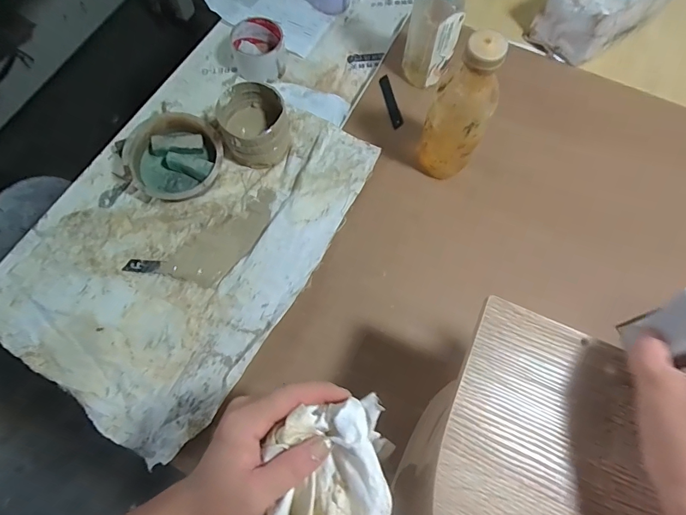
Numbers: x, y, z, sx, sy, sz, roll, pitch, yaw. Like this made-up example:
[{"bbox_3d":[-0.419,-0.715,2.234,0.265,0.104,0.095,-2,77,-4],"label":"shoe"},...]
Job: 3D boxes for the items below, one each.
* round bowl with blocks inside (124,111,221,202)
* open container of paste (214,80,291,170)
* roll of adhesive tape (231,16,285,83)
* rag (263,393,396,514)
[{"bbox_3d":[-0.226,-0.137,0.574,0.111,0.059,0.118,-1,68,2],"label":"round bowl with blocks inside"},{"bbox_3d":[-0.125,-0.182,0.573,0.100,0.073,0.093,-4,68,1],"label":"open container of paste"},{"bbox_3d":[-0.131,-0.320,0.639,0.082,0.053,0.085,-13,68,-3],"label":"roll of adhesive tape"},{"bbox_3d":[-0.011,0.160,0.283,0.083,0.061,0.124,7,68,5],"label":"rag"}]

